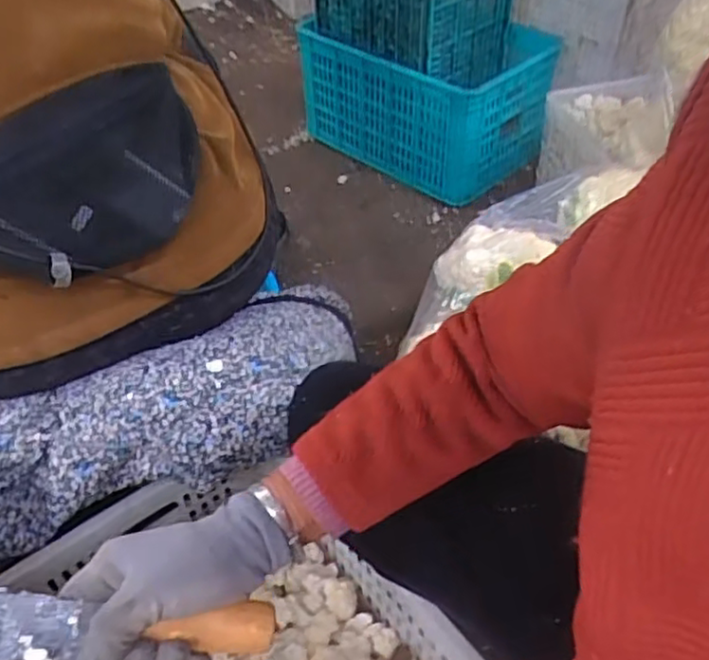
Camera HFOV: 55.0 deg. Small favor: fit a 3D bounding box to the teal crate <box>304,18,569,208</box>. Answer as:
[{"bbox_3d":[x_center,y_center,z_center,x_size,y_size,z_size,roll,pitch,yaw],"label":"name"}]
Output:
[{"bbox_3d":[0.151,-0.567,1.605,0.344,0.250,0.538,-34,53,-27],"label":"teal crate"}]

